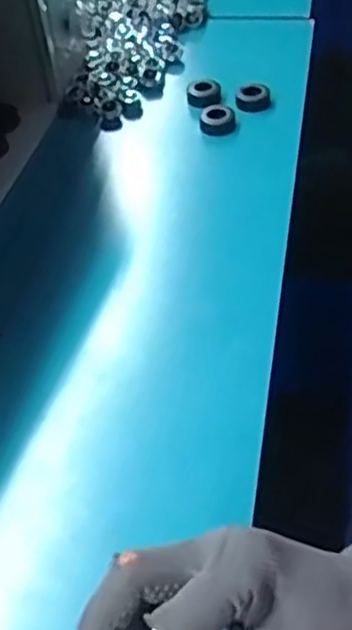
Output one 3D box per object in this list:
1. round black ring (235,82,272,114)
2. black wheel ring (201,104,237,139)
[{"bbox_3d":[0.084,-0.235,0.795,0.038,0.018,0.038,0,46,6],"label":"round black ring"},{"bbox_3d":[0.044,-0.208,0.773,0.036,0.016,0.044,-3,46,3],"label":"black wheel ring"}]

